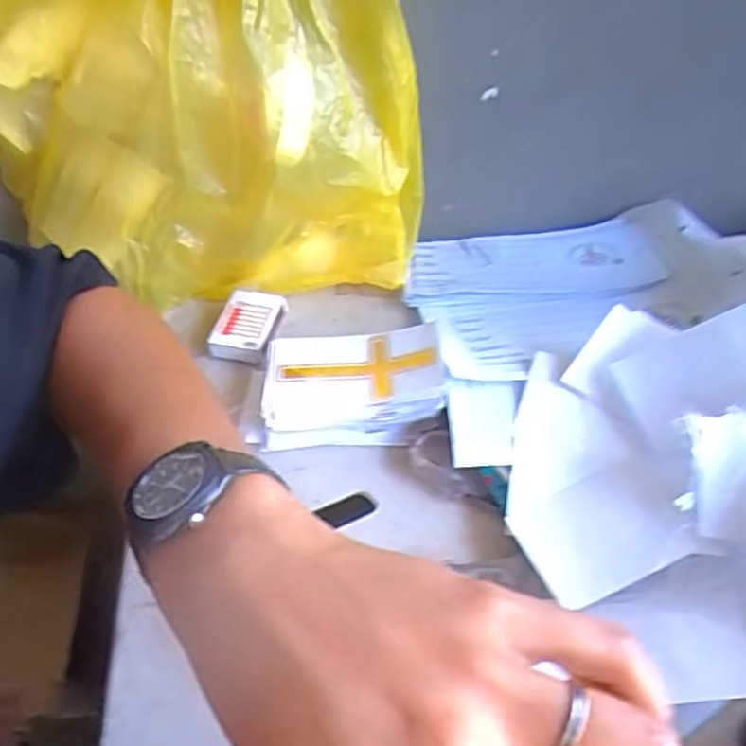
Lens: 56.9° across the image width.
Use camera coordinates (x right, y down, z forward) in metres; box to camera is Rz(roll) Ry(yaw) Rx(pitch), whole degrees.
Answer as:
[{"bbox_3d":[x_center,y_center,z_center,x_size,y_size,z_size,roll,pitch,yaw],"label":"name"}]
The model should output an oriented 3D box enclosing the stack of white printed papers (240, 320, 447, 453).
[{"bbox_3d":[-0.016,0.005,0.425,0.114,0.028,0.072,-3,47,2],"label":"stack of white printed papers"}]

